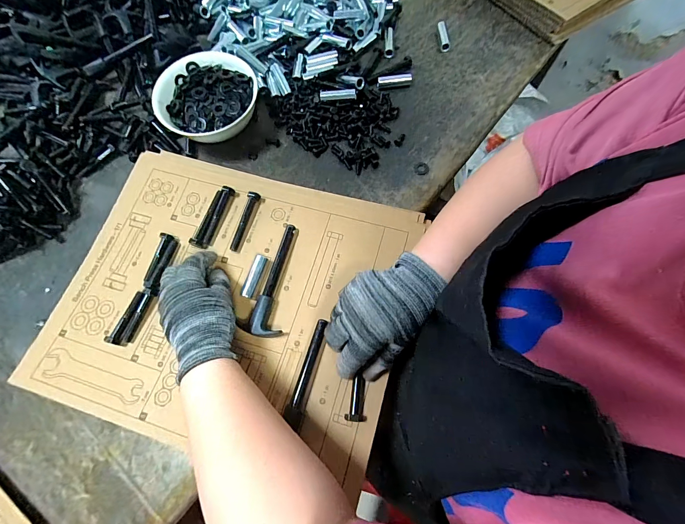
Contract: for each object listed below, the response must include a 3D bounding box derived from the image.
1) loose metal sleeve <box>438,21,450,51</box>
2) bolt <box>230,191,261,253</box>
[{"bbox_3d":[0.161,-0.361,0.505,0.017,0.011,0.058,-1,71,2],"label":"loose metal sleeve"},{"bbox_3d":[-0.119,-0.049,0.383,0.016,0.017,0.074,15,72,8],"label":"bolt"}]

